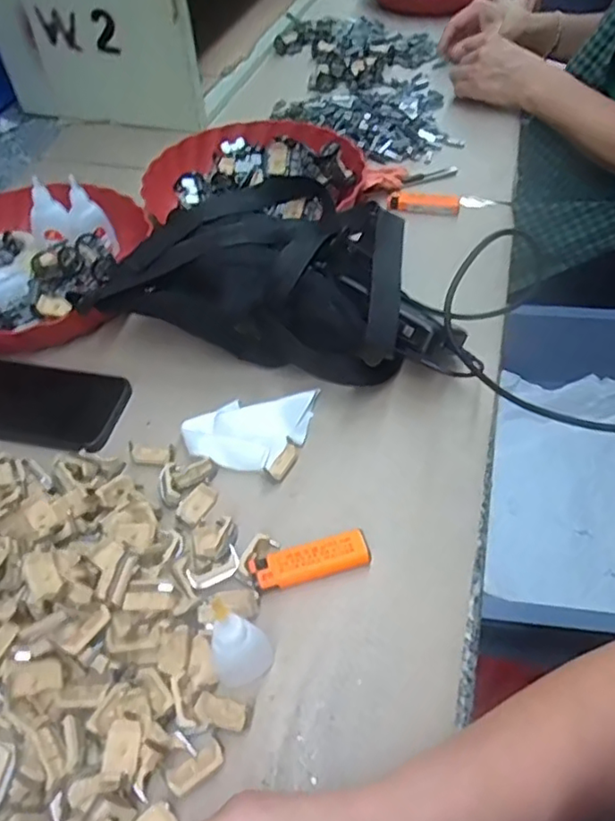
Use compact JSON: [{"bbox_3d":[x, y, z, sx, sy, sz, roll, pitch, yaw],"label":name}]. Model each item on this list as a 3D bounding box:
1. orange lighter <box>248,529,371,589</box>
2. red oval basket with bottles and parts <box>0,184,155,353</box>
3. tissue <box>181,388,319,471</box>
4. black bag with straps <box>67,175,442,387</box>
[{"bbox_3d":[0.002,0.101,0.412,0.079,0.013,0.024,-11,51,-9],"label":"orange lighter"},{"bbox_3d":[-0.289,-0.143,0.622,0.238,0.080,0.232,7,51,9],"label":"red oval basket with bottles and parts"},{"bbox_3d":[-0.047,0.014,0.483,0.103,0.020,0.066,-1,51,-1],"label":"tissue"},{"bbox_3d":[-0.016,-0.120,0.544,0.288,0.086,0.195,17,54,16],"label":"black bag with straps"}]

